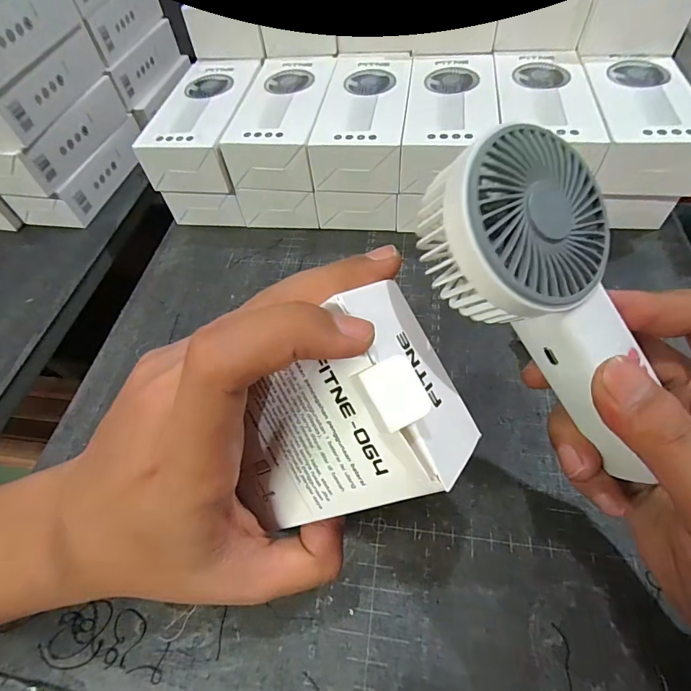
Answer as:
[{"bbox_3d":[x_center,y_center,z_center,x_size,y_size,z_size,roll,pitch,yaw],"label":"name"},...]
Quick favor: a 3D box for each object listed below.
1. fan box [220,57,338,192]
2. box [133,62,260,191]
[{"bbox_3d":[-0.051,-0.199,0.357,0.069,0.041,0.139,5,56,9],"label":"fan box"},{"bbox_3d":[-0.120,-0.203,0.366,0.070,0.042,0.146,6,56,9],"label":"box"}]

